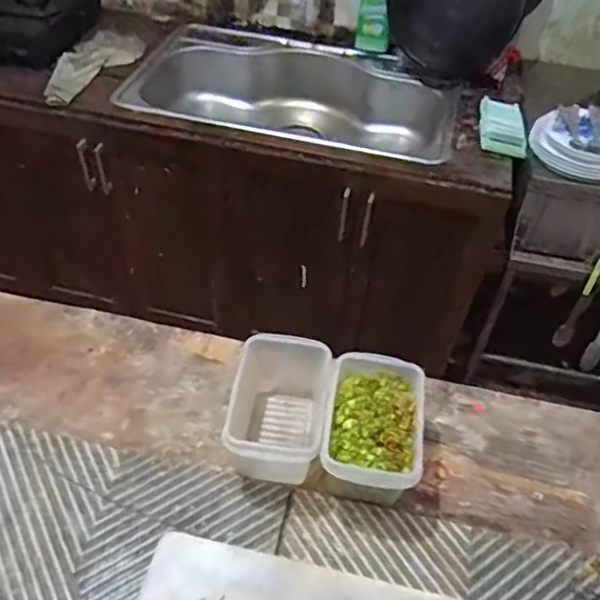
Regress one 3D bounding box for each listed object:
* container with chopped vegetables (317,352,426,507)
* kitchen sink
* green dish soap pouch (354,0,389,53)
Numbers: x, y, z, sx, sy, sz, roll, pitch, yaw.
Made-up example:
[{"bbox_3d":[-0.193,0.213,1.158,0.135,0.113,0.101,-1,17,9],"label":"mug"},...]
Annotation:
[{"bbox_3d":[0.081,0.154,0.681,0.103,0.090,0.167,9,47,5],"label":"container with chopped vegetables"},{"bbox_3d":[-0.020,-0.510,1.650,0.849,0.225,0.516,12,47,8],"label":"kitchen sink"},{"bbox_3d":[0.199,-0.772,1.616,0.094,0.171,0.052,29,51,21],"label":"green dish soap pouch"}]

